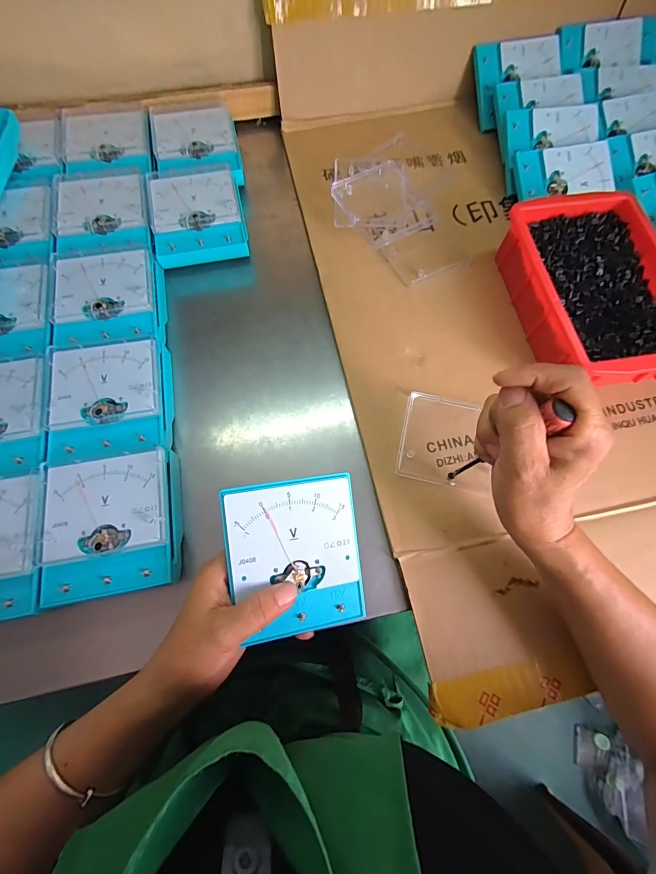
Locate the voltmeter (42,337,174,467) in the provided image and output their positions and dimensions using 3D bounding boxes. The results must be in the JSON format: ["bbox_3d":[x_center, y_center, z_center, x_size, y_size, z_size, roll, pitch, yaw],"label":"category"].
[{"bbox_3d":[-0.204,-0.032,0.353,0.098,0.045,0.113,-9,71,-2],"label":"voltmeter"}]

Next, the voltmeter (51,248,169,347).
[{"bbox_3d":[-0.228,-0.139,0.391,0.100,0.046,0.115,-11,72,-3],"label":"voltmeter"}]

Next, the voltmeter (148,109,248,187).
[{"bbox_3d":[-0.163,-0.360,0.468,0.100,0.045,0.132,-12,72,-3],"label":"voltmeter"}]

